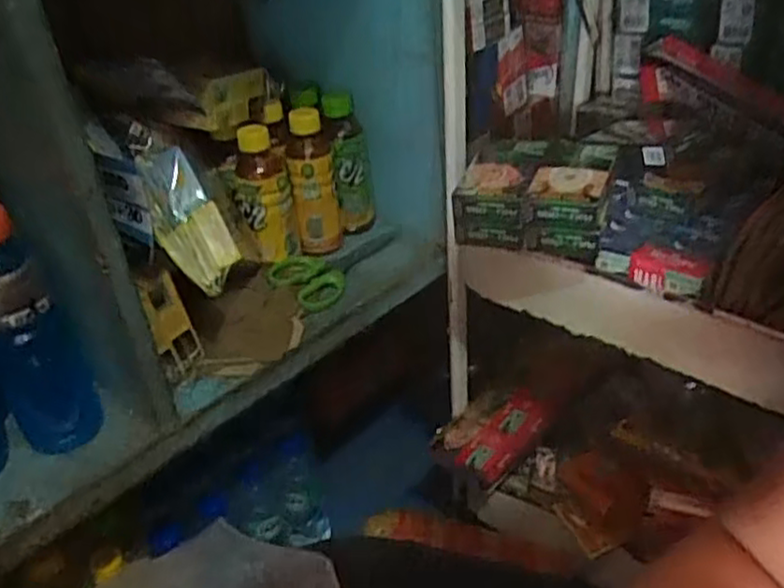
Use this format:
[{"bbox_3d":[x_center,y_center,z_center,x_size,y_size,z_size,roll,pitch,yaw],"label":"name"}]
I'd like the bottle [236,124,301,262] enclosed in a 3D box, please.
[{"bbox_3d":[-0.123,-0.099,0.700,0.048,0.126,0.052,-10,33,-5],"label":"bottle"}]

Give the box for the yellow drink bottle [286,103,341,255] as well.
[{"bbox_3d":[-0.079,-0.114,0.730,0.042,0.131,0.054,-7,33,0],"label":"yellow drink bottle"}]

